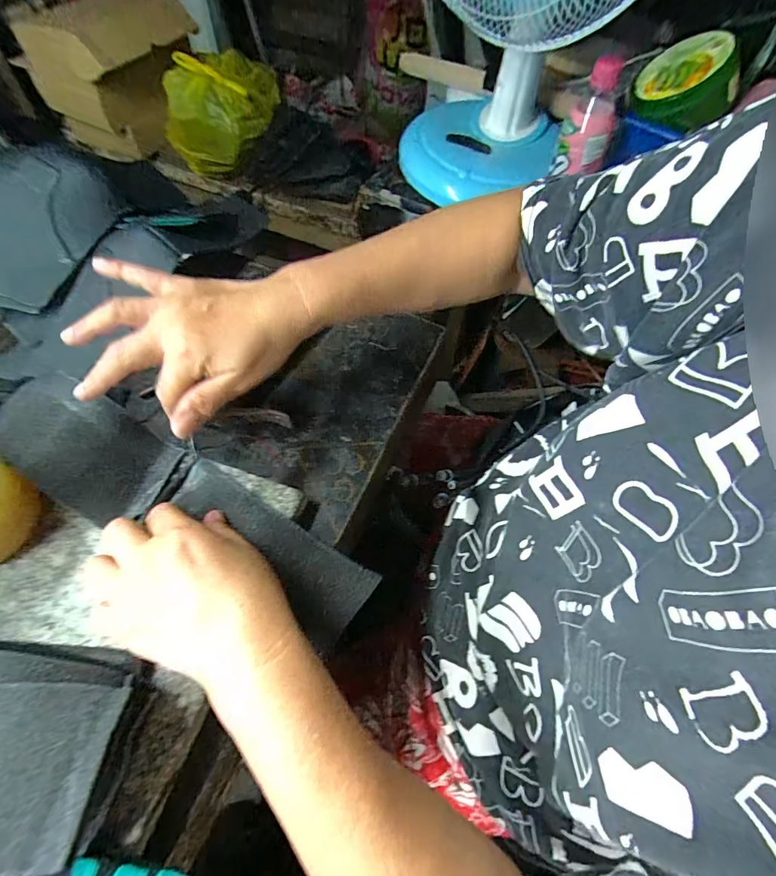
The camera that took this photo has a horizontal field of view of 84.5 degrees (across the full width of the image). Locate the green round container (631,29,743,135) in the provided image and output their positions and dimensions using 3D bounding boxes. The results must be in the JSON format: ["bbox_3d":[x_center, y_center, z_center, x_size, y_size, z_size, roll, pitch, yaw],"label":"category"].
[{"bbox_3d":[0.354,-0.414,0.513,0.110,0.063,0.098,-39,53,23],"label":"green round container"}]

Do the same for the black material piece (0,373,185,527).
[{"bbox_3d":[-0.235,0.004,0.320,0.142,0.044,0.074,22,58,12],"label":"black material piece"}]

